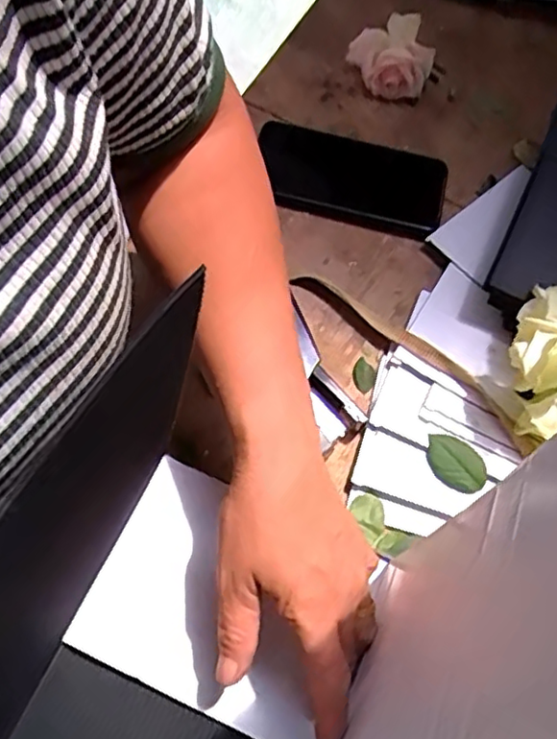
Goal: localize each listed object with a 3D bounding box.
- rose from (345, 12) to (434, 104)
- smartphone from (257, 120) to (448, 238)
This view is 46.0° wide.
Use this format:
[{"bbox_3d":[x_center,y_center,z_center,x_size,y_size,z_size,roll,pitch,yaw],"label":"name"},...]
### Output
[{"bbox_3d":[0.104,-0.277,0.593,0.069,0.044,0.060,-16,69,-11],"label":"rose"},{"bbox_3d":[0.054,-0.154,0.532,0.158,0.010,0.084,21,67,5],"label":"smartphone"}]

